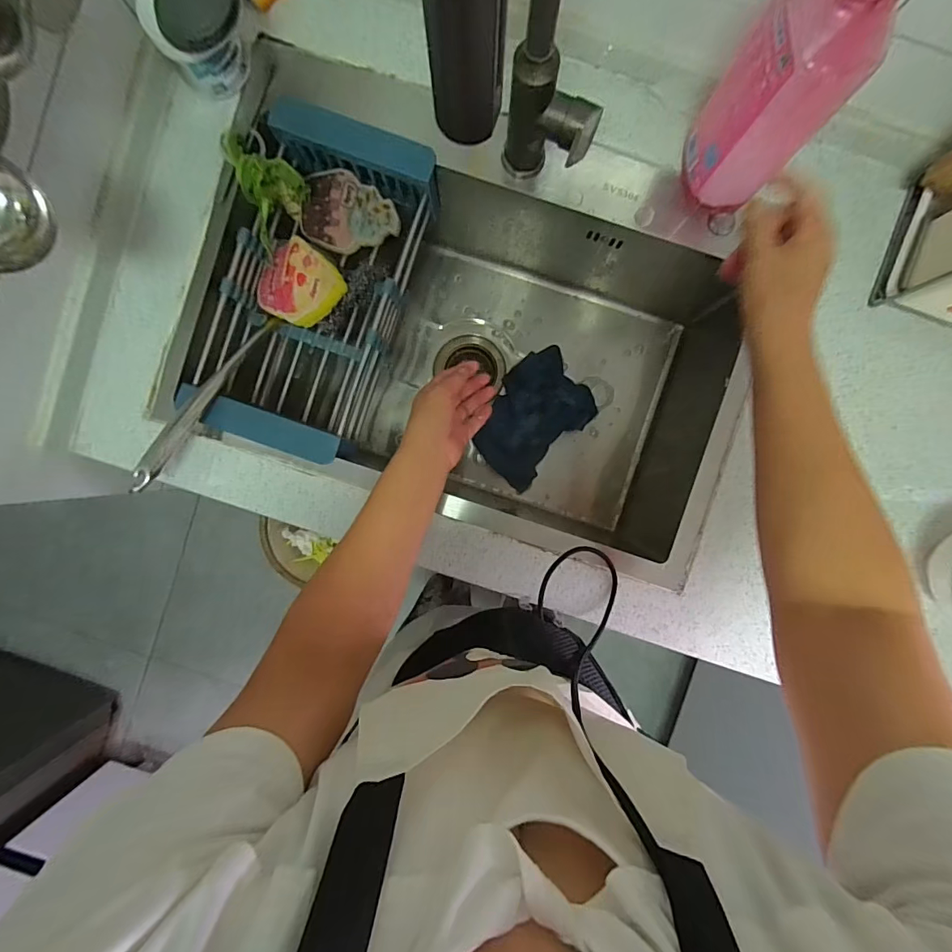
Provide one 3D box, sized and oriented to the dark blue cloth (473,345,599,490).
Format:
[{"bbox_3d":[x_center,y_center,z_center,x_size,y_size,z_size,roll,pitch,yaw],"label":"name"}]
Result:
[{"bbox_3d":[0.085,-0.090,0.700,0.137,0.018,0.191,43,91,0],"label":"dark blue cloth"}]

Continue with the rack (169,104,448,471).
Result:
[{"bbox_3d":[-0.201,-0.219,0.566,0.201,0.096,0.375,20,91,0],"label":"rack"}]

